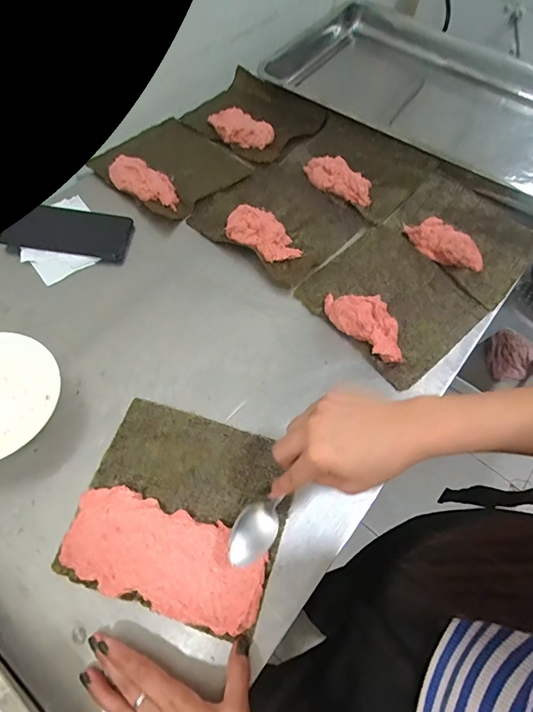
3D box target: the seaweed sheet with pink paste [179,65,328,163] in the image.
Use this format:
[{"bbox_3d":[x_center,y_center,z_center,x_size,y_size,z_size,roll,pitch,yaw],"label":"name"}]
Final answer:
[{"bbox_3d":[-0.026,-0.428,0.722,0.210,0.033,0.161,40,66,16],"label":"seaweed sheet with pink paste"}]

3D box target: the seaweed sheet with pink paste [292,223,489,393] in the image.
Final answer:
[{"bbox_3d":[0.169,-0.083,0.553,0.188,0.033,0.199,-38,70,-21],"label":"seaweed sheet with pink paste"}]

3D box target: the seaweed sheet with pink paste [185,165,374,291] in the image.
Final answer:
[{"bbox_3d":[0.018,-0.210,0.613,0.193,0.028,0.203,-39,71,-21],"label":"seaweed sheet with pink paste"}]

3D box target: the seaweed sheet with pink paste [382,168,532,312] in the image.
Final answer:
[{"bbox_3d":[0.309,-0.199,0.634,0.206,0.032,0.197,41,67,17],"label":"seaweed sheet with pink paste"}]

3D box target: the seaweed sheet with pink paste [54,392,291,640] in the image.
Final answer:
[{"bbox_3d":[-0.080,0.149,0.415,0.196,0.012,0.180,17,62,5],"label":"seaweed sheet with pink paste"}]

